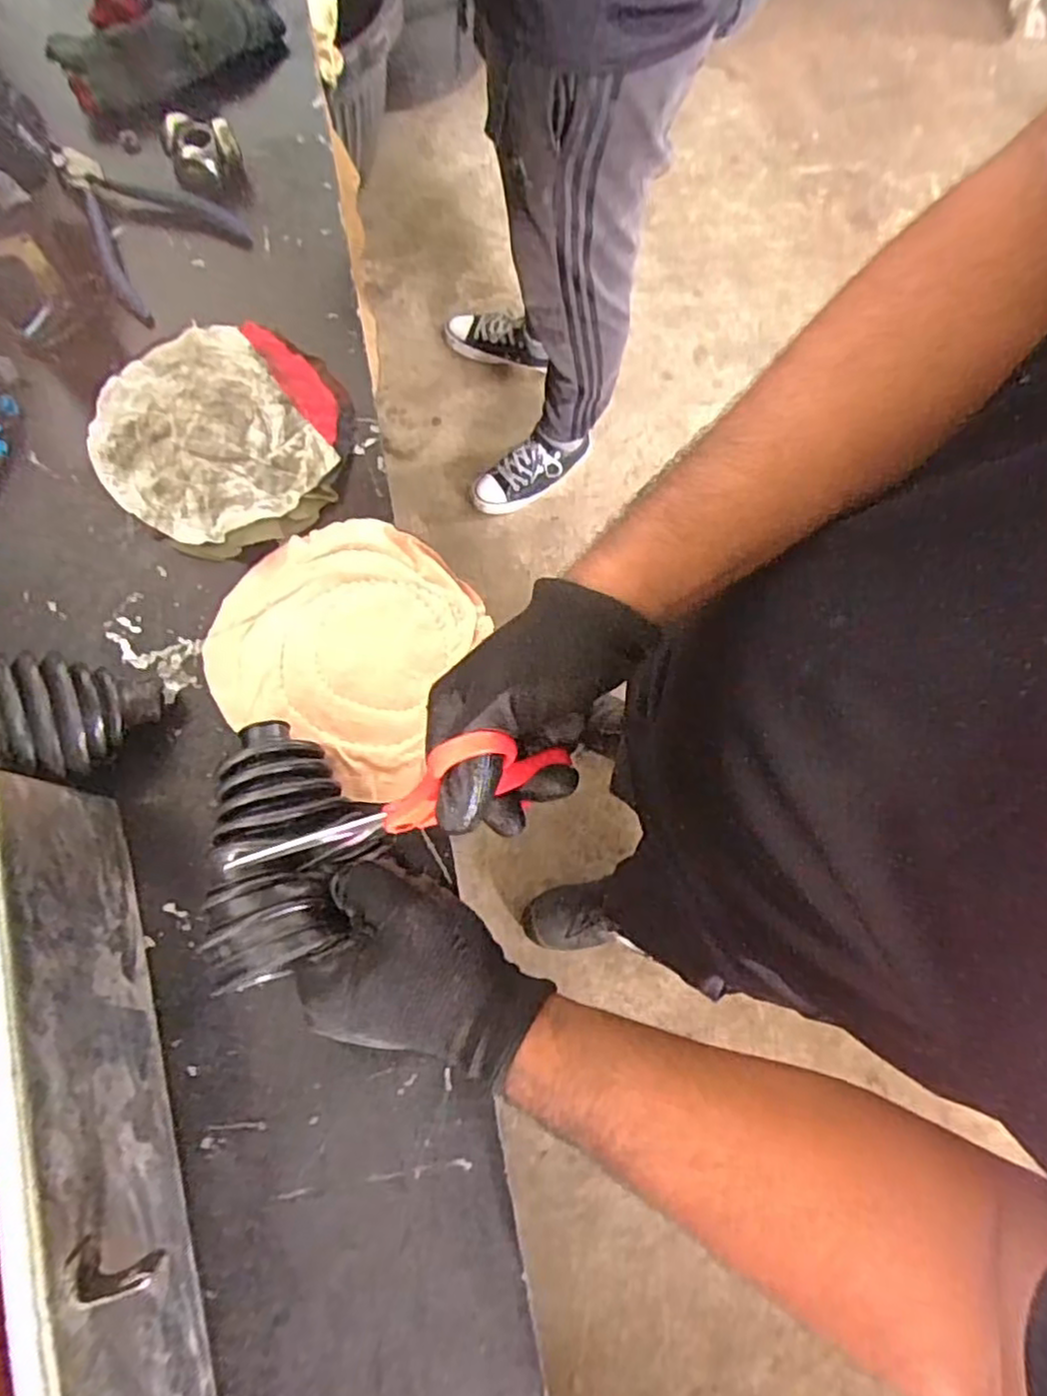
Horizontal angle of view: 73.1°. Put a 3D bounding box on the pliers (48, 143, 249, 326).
[{"bbox_3d":[-0.285,-0.349,0.514,0.132,0.030,0.102,42,76,7],"label":"pliers"}]

